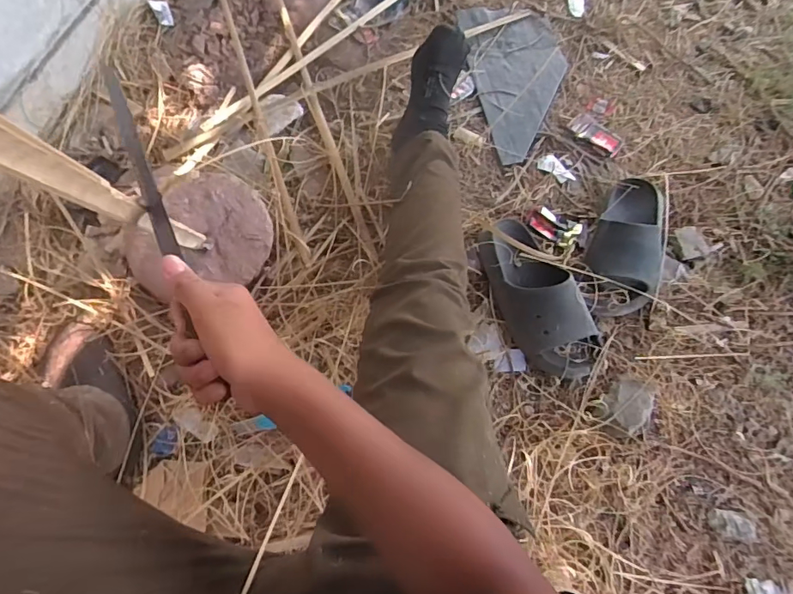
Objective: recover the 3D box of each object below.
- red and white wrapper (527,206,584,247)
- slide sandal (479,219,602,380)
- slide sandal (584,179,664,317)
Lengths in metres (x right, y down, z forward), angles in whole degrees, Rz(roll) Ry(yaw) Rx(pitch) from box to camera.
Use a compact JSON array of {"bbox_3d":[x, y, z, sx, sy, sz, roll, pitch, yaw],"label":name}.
[{"bbox_3d":[0.289,-0.131,0.904,0.096,0.012,0.060,28,73,7],"label":"red and white wrapper"},{"bbox_3d":[0.233,-0.007,0.808,0.123,0.091,0.288,-17,73,-10],"label":"slide sandal"},{"bbox_3d":[0.397,-0.093,0.845,0.127,0.091,0.272,14,70,-2],"label":"slide sandal"}]

